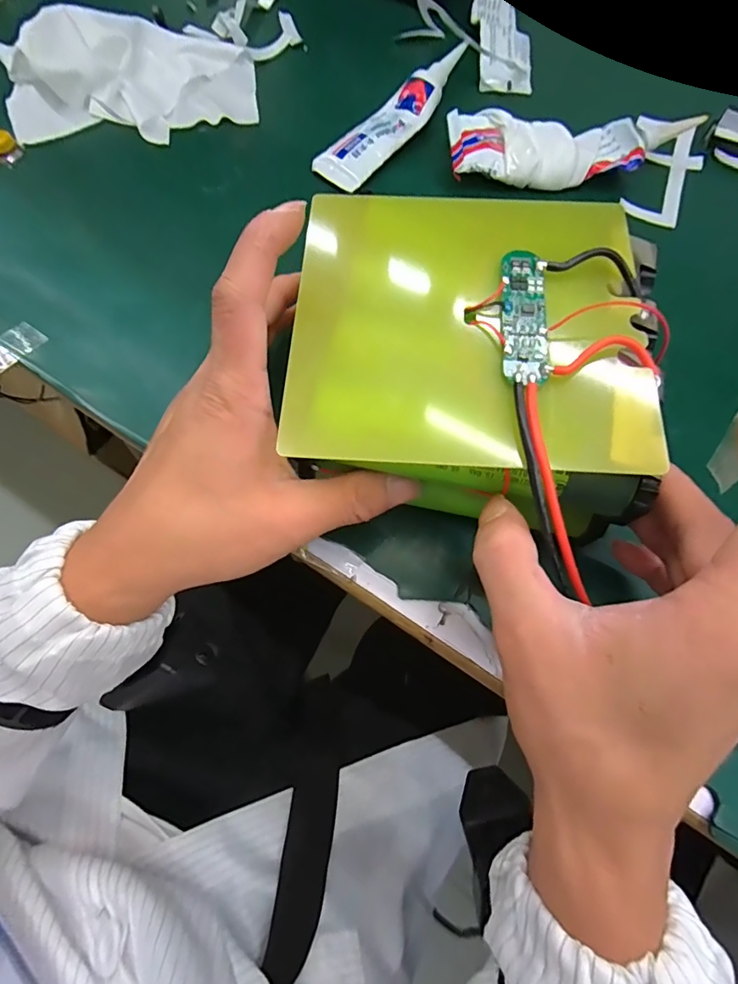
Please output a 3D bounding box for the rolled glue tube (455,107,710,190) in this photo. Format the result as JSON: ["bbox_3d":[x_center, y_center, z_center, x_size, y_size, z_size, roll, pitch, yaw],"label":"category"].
[{"bbox_3d":[0.135,-0.230,0.321,0.160,0.024,0.050,0,70,-2],"label":"rolled glue tube"}]

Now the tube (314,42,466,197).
[{"bbox_3d":[0.022,-0.265,0.332,0.036,0.014,0.144,40,74,12],"label":"tube"}]

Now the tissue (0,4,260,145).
[{"bbox_3d":[-0.168,-0.293,0.327,0.168,0.034,0.096,-14,71,-7],"label":"tissue"}]

